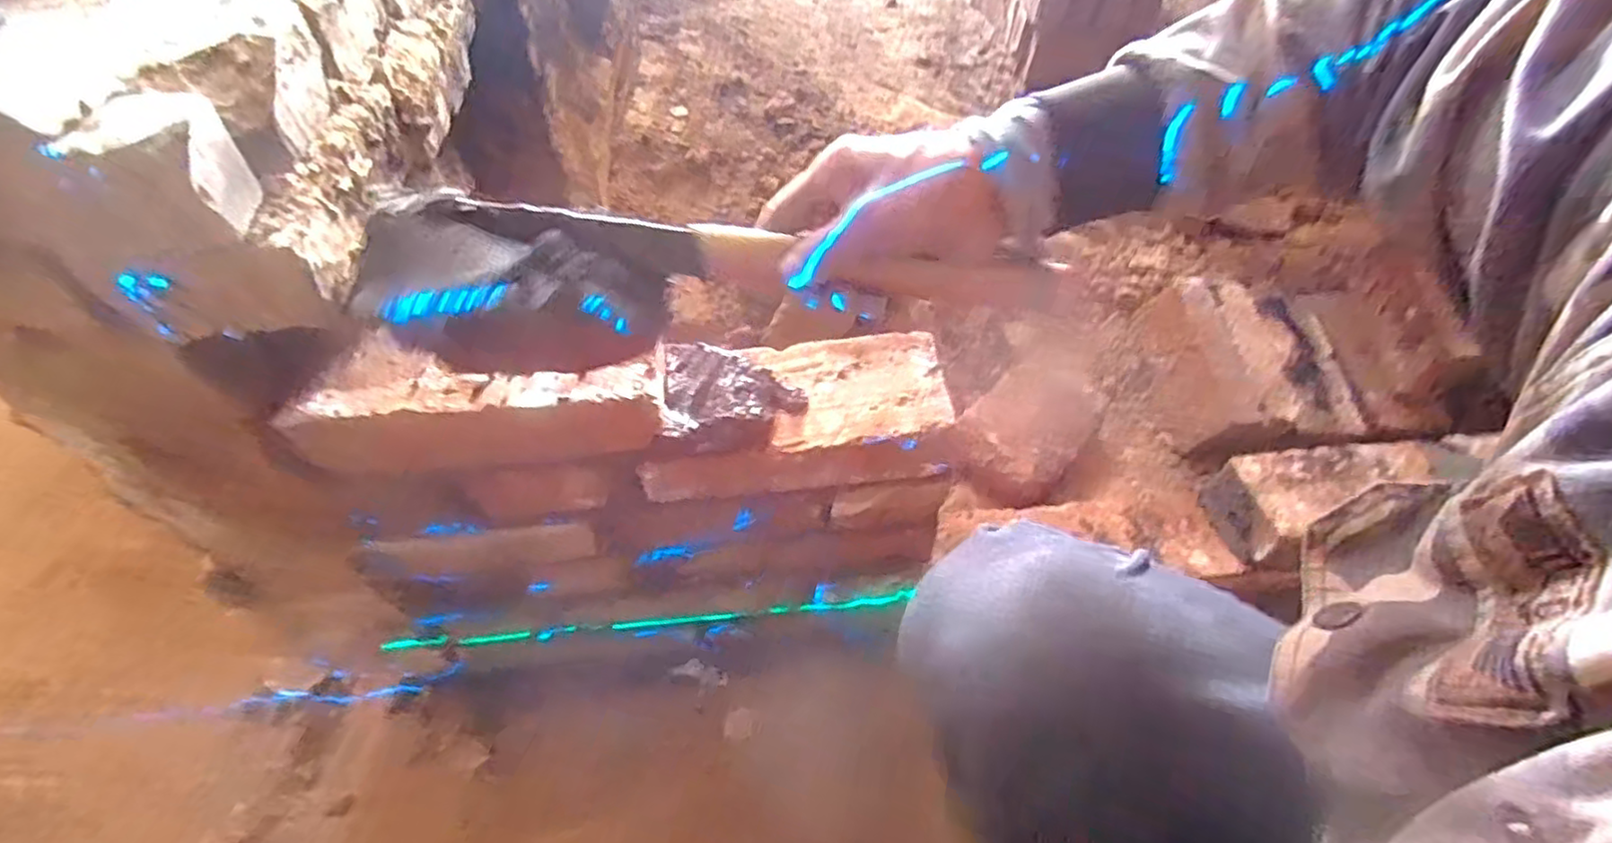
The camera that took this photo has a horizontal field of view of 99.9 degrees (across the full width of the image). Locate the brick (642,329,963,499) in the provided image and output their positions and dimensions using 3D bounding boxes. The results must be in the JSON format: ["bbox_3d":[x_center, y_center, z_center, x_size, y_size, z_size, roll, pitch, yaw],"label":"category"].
[{"bbox_3d":[-0.007,-0.007,0.525,0.219,0.052,0.106,-3,49,-2],"label":"brick"}]

